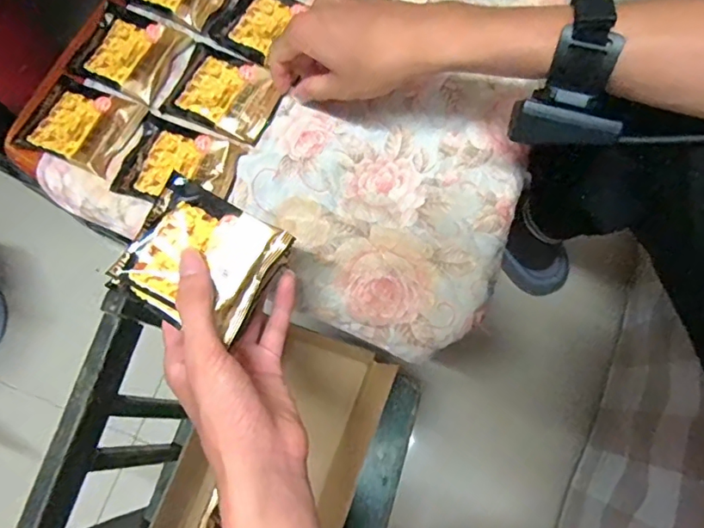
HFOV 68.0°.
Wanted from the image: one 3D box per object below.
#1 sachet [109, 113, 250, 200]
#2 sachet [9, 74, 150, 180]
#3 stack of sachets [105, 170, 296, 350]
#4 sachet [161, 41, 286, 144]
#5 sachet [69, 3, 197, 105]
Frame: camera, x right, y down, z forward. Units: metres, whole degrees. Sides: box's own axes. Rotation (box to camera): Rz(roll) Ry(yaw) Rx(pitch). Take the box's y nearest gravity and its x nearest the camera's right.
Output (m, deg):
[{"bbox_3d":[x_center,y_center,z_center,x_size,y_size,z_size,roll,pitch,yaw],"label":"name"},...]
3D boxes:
[{"bbox_3d":[-0.148,-0.085,0.445,0.095,0.014,0.074,19,77,4],"label":"sachet"},{"bbox_3d":[-0.234,-0.123,0.449,0.086,0.014,0.074,22,77,5],"label":"sachet"},{"bbox_3d":[-0.094,-0.002,0.323,0.082,0.020,0.079,28,78,6],"label":"stack of sachets"},{"bbox_3d":[-0.113,-0.153,0.465,0.091,0.014,0.074,24,78,5],"label":"sachet"},{"bbox_3d":[-0.200,-0.191,0.468,0.088,0.011,0.074,24,78,5],"label":"sachet"}]

